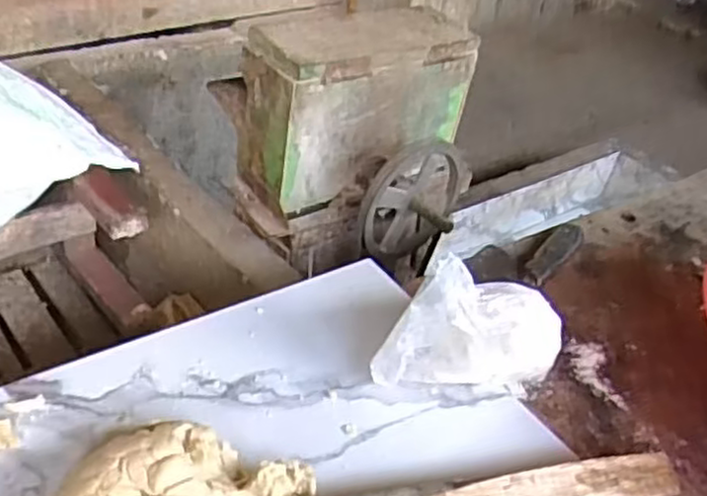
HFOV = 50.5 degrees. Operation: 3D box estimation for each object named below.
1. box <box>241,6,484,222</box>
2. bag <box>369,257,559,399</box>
[{"bbox_3d":[0.009,-0.233,1.136,0.341,0.194,0.133,-17,45,-34],"label":"box"},{"bbox_3d":[0.102,0.067,0.610,0.167,0.120,0.063,-14,43,-27],"label":"bag"}]

